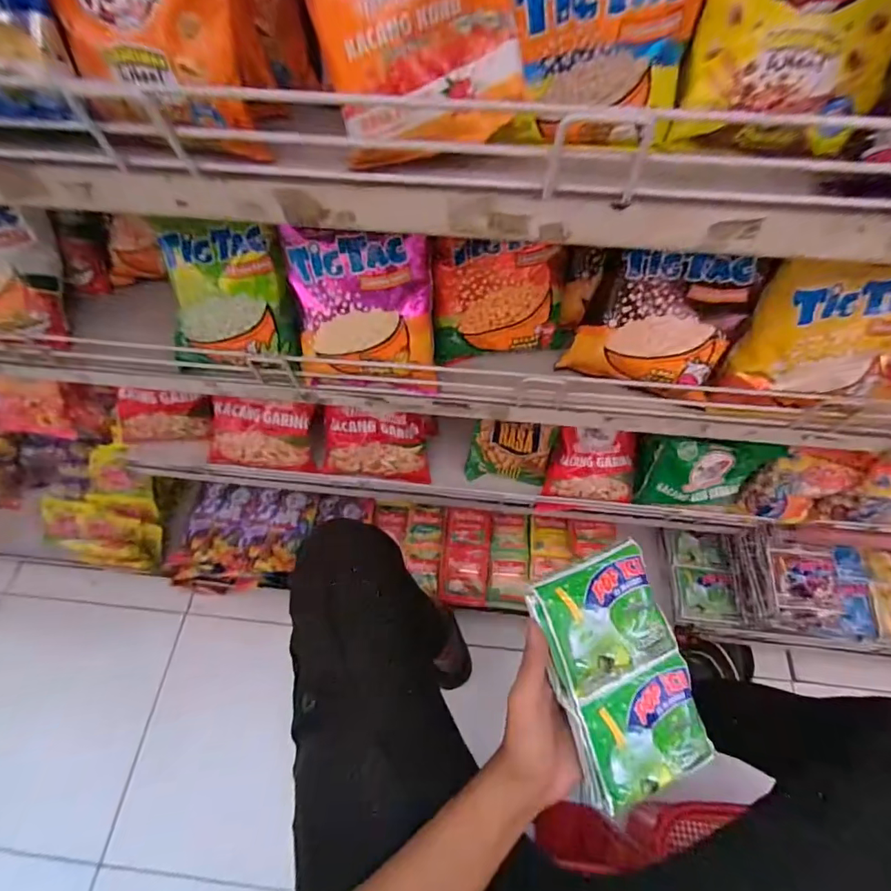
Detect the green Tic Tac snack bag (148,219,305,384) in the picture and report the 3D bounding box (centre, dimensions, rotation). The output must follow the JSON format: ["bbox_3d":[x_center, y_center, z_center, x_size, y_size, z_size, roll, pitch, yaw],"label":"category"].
[{"bbox_3d":[-0.182,-0.115,0.392,0.115,0.132,0.024,5,30,3],"label":"green Tic Tac snack bag"}]

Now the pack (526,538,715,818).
[{"bbox_3d":[0.129,0.164,0.341,0.099,0.018,0.157,-16,83,-19],"label":"pack"}]

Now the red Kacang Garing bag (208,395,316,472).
[{"bbox_3d":[-0.247,-0.015,0.624,0.136,0.035,0.093,7,101,5],"label":"red Kacang Garing bag"}]

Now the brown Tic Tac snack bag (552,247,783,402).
[{"bbox_3d":[0.179,-0.107,0.383,0.126,0.133,0.045,18,25,6],"label":"brown Tic Tac snack bag"}]

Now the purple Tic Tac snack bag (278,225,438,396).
[{"bbox_3d":[-0.067,-0.107,0.390,0.111,0.135,0.040,2,34,2],"label":"purple Tic Tac snack bag"}]

